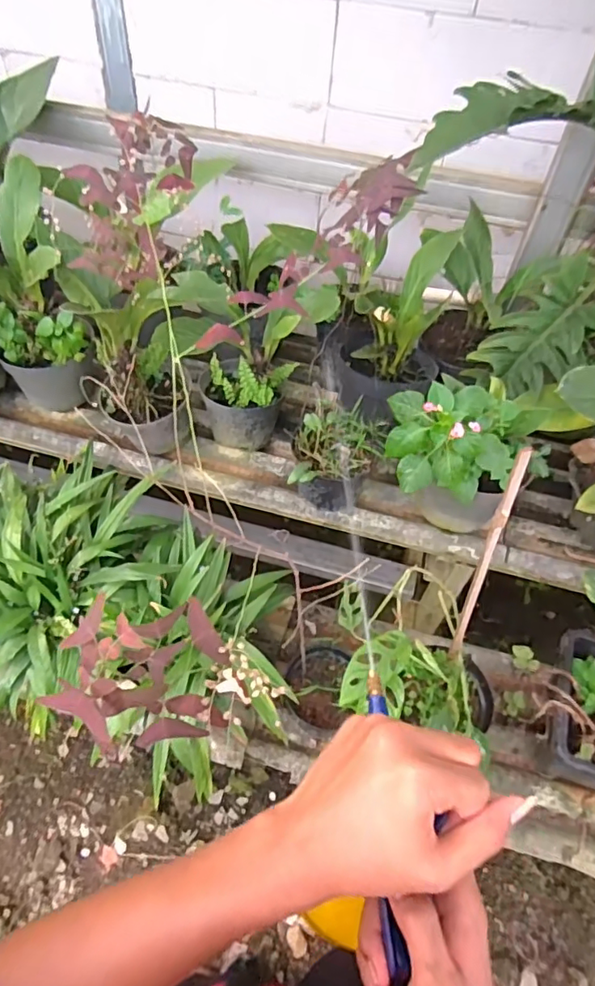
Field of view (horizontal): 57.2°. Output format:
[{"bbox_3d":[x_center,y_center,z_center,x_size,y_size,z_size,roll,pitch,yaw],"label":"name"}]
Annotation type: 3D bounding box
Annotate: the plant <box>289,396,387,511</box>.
[{"bbox_3d":[0.064,-0.051,0.929,0.141,0.151,0.160,6,50,1],"label":"plant"}]

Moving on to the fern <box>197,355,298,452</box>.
[{"bbox_3d":[-0.098,-0.170,1.031,0.165,0.173,0.130,5,50,0],"label":"fern"}]

